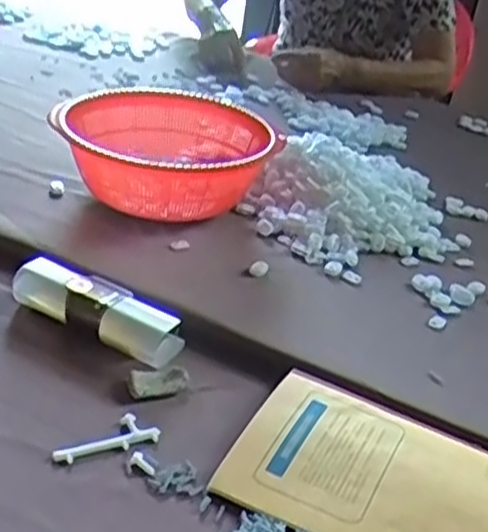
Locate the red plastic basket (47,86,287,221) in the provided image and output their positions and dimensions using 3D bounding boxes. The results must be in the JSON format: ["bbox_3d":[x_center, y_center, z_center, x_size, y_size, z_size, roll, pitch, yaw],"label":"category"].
[{"bbox_3d":[-0.083,-0.122,0.846,0.220,0.097,0.219,11,29,5],"label":"red plastic basket"}]

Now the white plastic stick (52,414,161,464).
[{"bbox_3d":[-0.096,0.121,0.531,0.075,0.008,0.027,-14,36,-34],"label":"white plastic stick"}]

